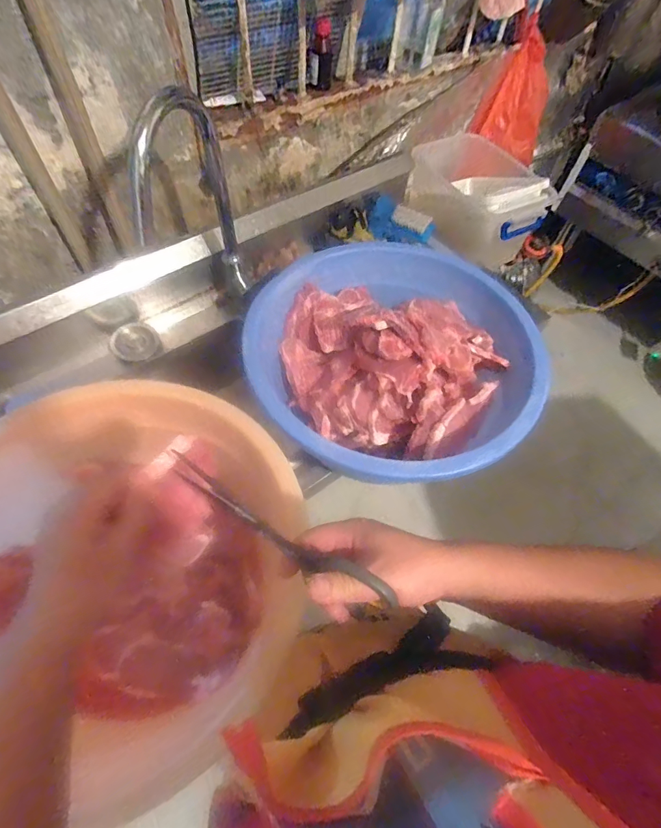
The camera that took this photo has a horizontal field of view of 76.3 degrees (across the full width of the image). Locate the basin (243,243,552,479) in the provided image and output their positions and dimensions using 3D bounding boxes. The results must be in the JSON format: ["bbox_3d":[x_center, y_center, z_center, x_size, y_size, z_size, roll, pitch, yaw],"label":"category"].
[{"bbox_3d":[0.091,-0.072,0.633,0.394,0.128,0.389,2,59,-3],"label":"basin"}]

